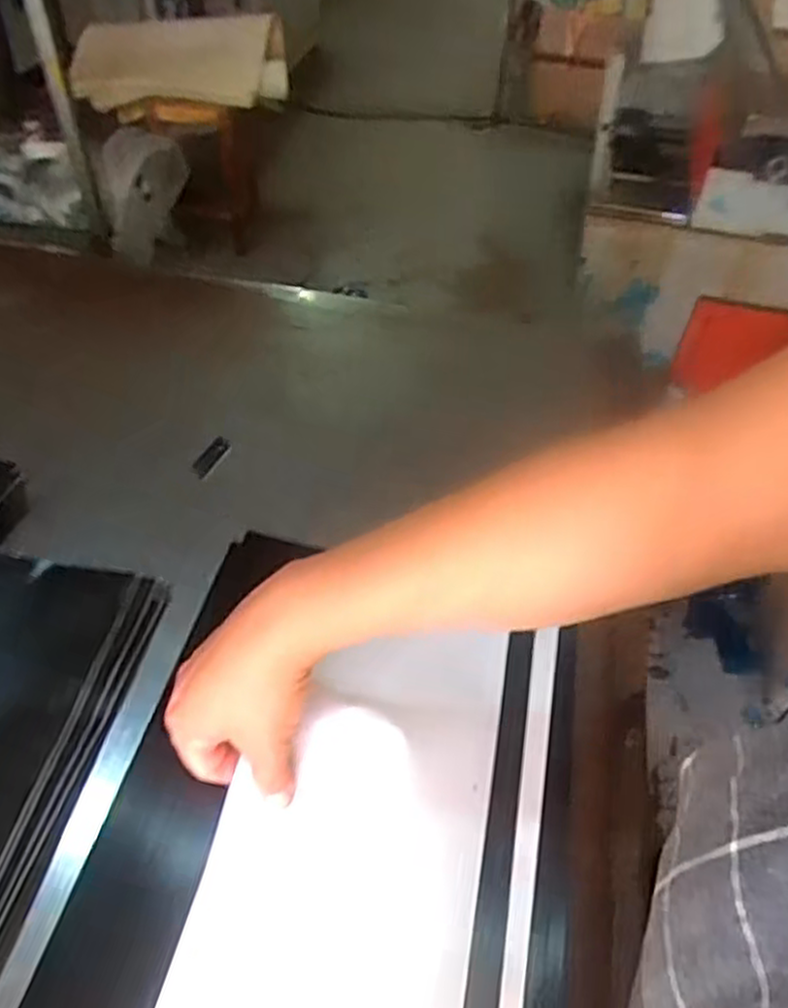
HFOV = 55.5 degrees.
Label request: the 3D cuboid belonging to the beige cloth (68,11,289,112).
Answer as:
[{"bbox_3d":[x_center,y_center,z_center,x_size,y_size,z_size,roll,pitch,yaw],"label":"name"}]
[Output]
[{"bbox_3d":[-0.484,-0.974,1.641,0.482,0.185,0.115,-1,47,-3],"label":"beige cloth"}]

